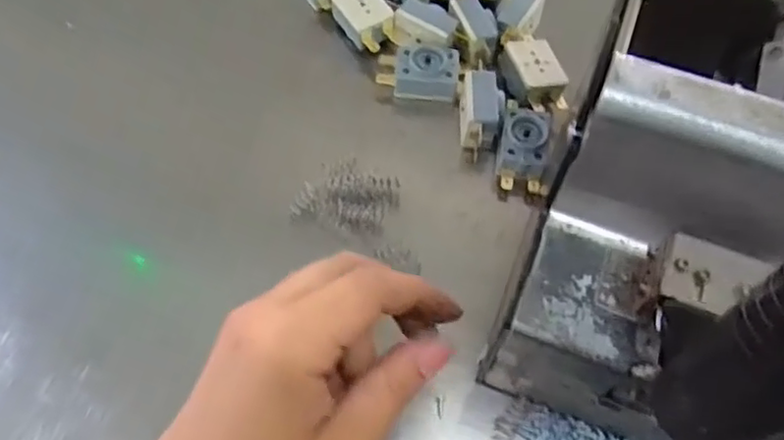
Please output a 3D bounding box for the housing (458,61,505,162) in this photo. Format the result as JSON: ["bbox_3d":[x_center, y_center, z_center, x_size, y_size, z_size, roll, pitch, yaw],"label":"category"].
[{"bbox_3d":[0.052,-0.062,0.375,0.024,0.032,0.050,2,62,0],"label":"housing"}]

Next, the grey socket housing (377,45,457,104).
[{"bbox_3d":[0.016,-0.088,0.385,0.047,0.018,0.027,6,62,3],"label":"grey socket housing"}]

